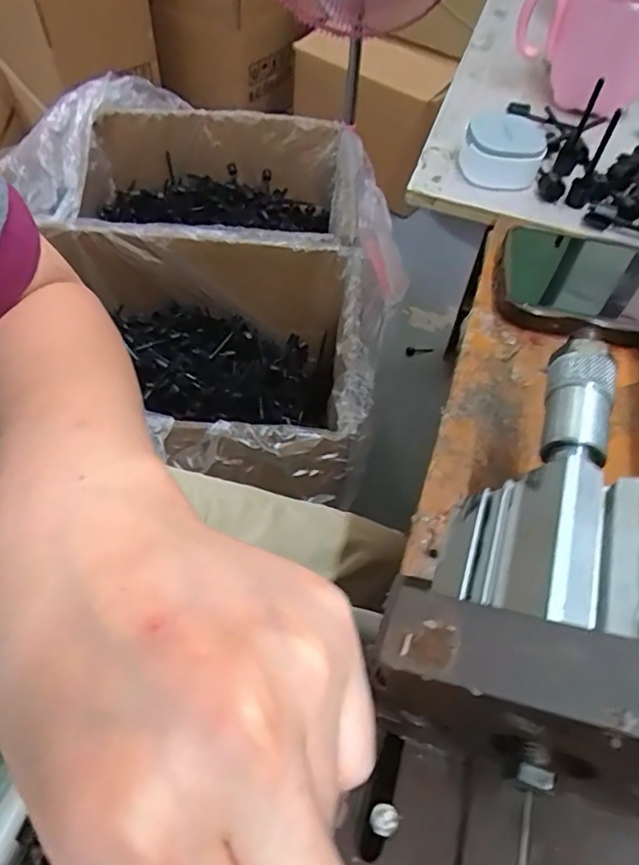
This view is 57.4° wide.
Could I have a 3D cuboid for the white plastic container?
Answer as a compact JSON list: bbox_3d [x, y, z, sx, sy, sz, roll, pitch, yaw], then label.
[{"bbox_3d":[0.130,-0.200,0.409,0.054,0.026,0.060,21,56,10],"label":"white plastic container"}]

